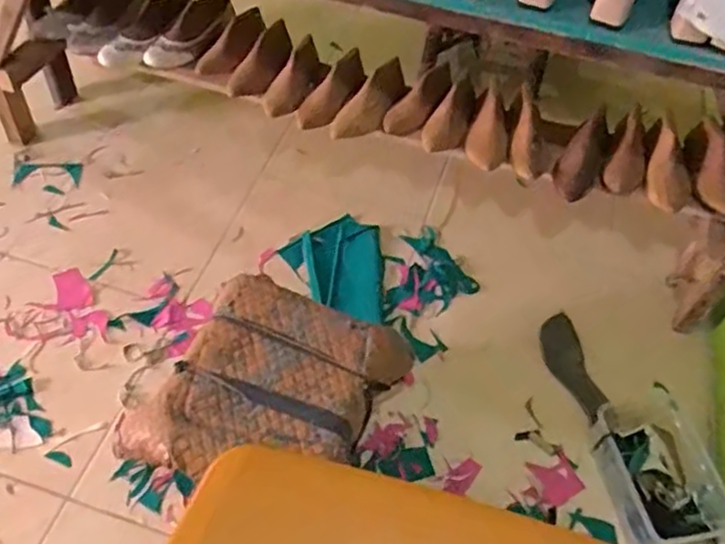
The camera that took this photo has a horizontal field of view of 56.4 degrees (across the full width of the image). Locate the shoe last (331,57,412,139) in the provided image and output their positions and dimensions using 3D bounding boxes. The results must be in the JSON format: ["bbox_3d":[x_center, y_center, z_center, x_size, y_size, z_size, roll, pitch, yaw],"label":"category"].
[{"bbox_3d":[0.028,-0.337,1.357,0.200,0.069,0.083,-47,66,-2],"label":"shoe last"}]

